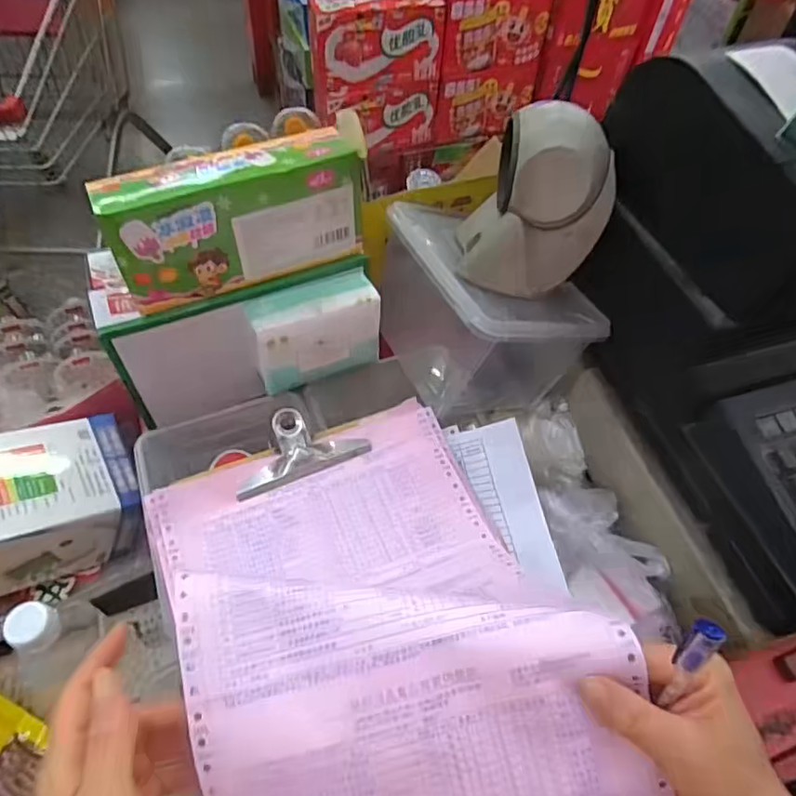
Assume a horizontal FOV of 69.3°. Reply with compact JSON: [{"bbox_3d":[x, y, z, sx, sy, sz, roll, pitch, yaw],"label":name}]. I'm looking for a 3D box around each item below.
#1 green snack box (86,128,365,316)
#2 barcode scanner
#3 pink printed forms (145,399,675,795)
[{"bbox_3d":[-0.134,-0.155,0.487,0.203,0.102,0.060,-21,60,-17],"label":"green snack box"},{"bbox_3d":[0.115,-0.159,0.478,0.113,0.125,0.104,14,56,6],"label":"barcode scanner"},{"bbox_3d":[-0.022,0.135,0.371,0.238,0.132,0.316,-15,58,-13],"label":"pink printed forms"}]

